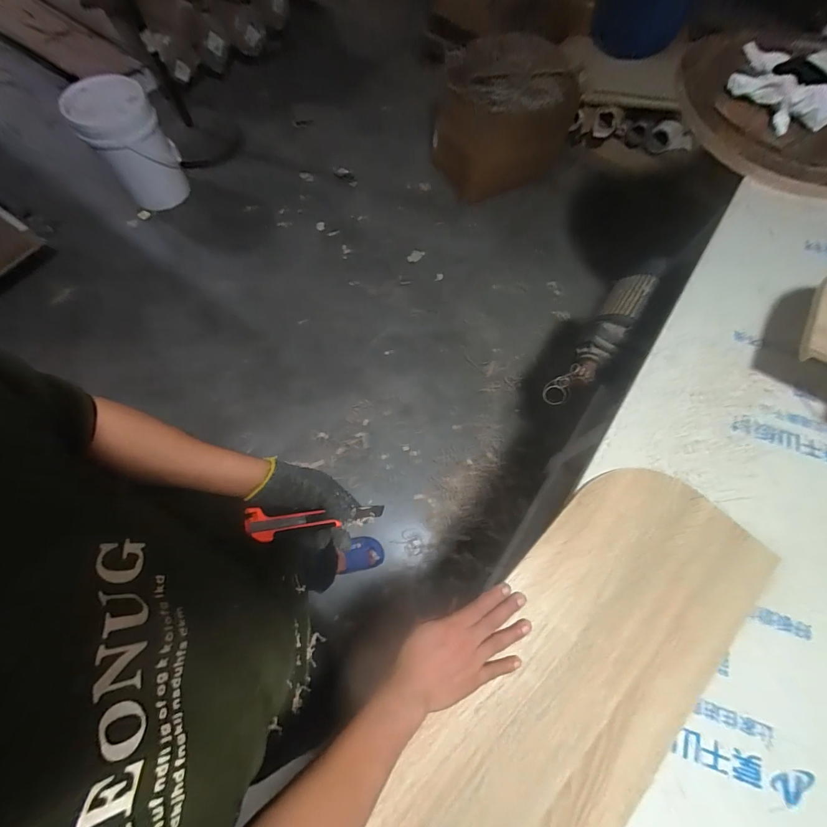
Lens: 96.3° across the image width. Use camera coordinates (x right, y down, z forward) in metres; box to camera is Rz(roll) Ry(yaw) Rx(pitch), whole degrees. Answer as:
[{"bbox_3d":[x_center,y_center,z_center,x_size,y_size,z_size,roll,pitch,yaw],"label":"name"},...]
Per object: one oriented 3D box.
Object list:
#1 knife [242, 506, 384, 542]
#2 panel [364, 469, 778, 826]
[{"bbox_3d":[-0.116,0.138,0.487,0.203,0.013,0.037,9,60,-45],"label":"knife"},{"bbox_3d":[0.181,0.305,0.418,0.223,0.020,0.574,41,72,13],"label":"panel"}]

